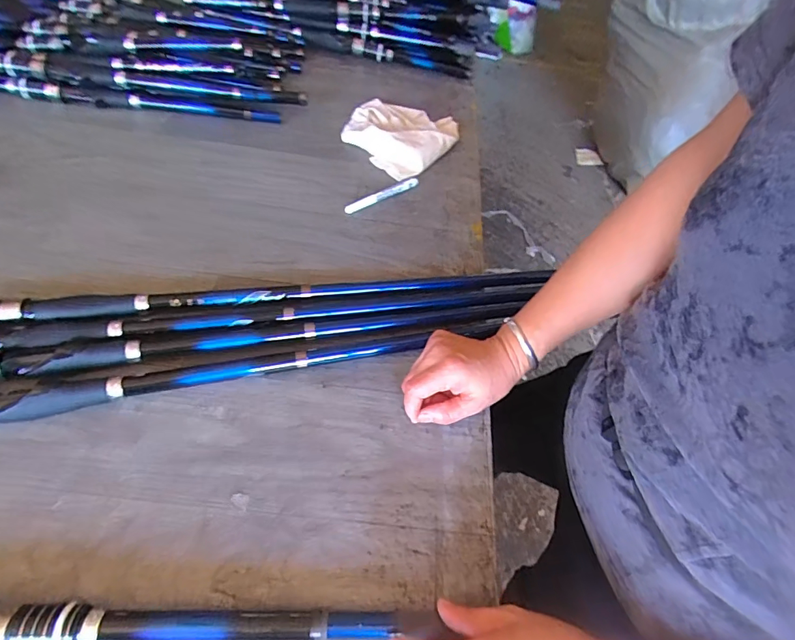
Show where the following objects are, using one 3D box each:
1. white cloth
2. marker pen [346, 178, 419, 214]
[{"bbox_3d":[0.009,-0.310,0.709,0.159,0.034,0.179,35,58,17],"label":"white cloth"},{"bbox_3d":[-0.020,-0.178,0.633,0.124,0.014,0.015,-31,64,-25],"label":"marker pen"}]

